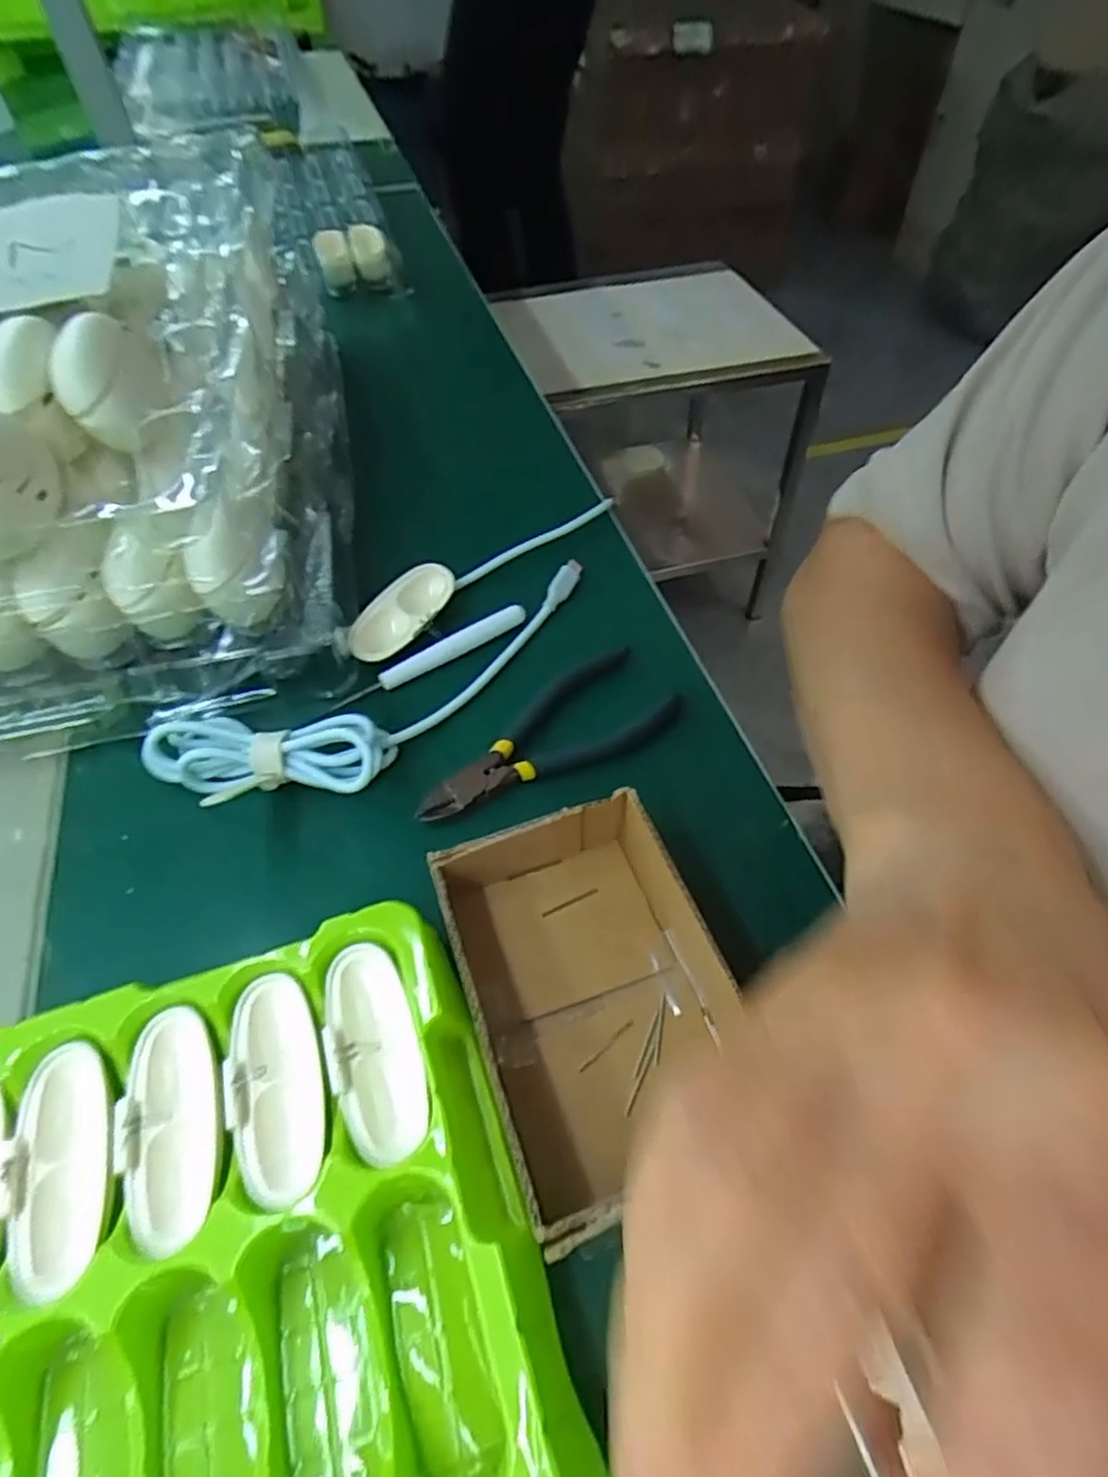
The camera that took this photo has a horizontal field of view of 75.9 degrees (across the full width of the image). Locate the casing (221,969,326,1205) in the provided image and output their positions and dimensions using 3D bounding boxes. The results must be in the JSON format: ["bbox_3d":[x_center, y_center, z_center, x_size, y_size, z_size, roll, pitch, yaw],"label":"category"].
[{"bbox_3d":[-0.088,0.108,0.223,0.026,0.009,0.066,-15,54,-10],"label":"casing"}]

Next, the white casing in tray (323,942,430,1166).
[{"bbox_3d":[-0.058,0.099,0.229,0.028,0.012,0.064,-19,54,-13],"label":"white casing in tray"}]

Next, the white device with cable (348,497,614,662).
[{"bbox_3d":[-0.038,-0.096,0.385,0.030,0.016,0.179,35,61,25],"label":"white device with cable"}]

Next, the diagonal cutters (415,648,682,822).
[{"bbox_3d":[0.000,0.002,0.314,0.124,0.010,0.051,-35,60,-23],"label":"diagonal cutters"}]

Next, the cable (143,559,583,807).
[{"bbox_3d":[-0.064,-0.022,0.324,0.221,0.018,0.073,-27,57,-18],"label":"cable"}]

